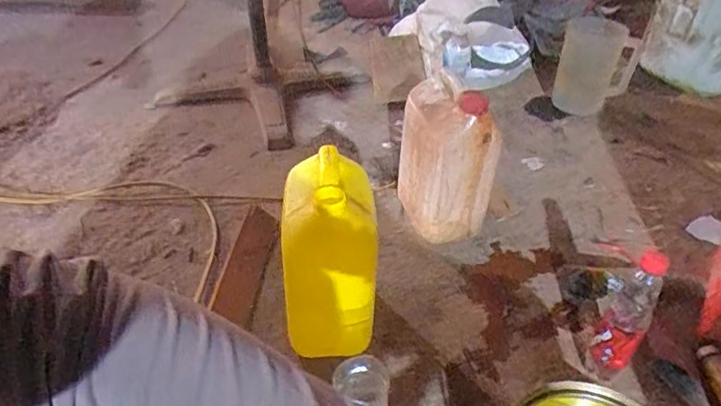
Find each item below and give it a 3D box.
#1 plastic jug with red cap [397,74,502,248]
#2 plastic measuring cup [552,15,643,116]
[{"bbox_3d":[0.151,-0.074,0.985,0.117,0.285,0.166,-12,40,-12],"label":"plastic jug with red cap"},{"bbox_3d":[0.586,-0.336,1.360,0.173,0.210,0.101,17,43,22],"label":"plastic measuring cup"}]

